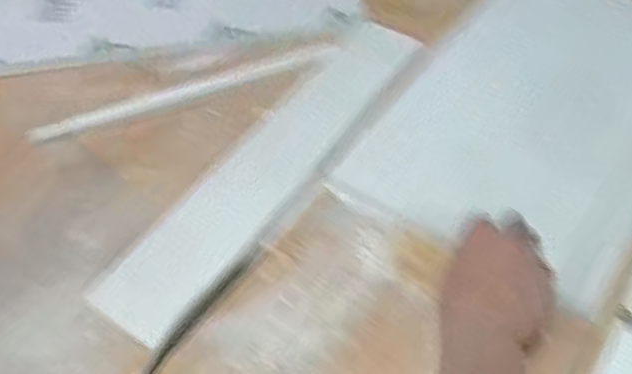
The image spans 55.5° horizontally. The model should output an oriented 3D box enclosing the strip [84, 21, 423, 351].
[{"bbox_3d":[-0.037,-0.036,0.630,0.085,0.011,0.462,31,60,17],"label":"strip"}]

